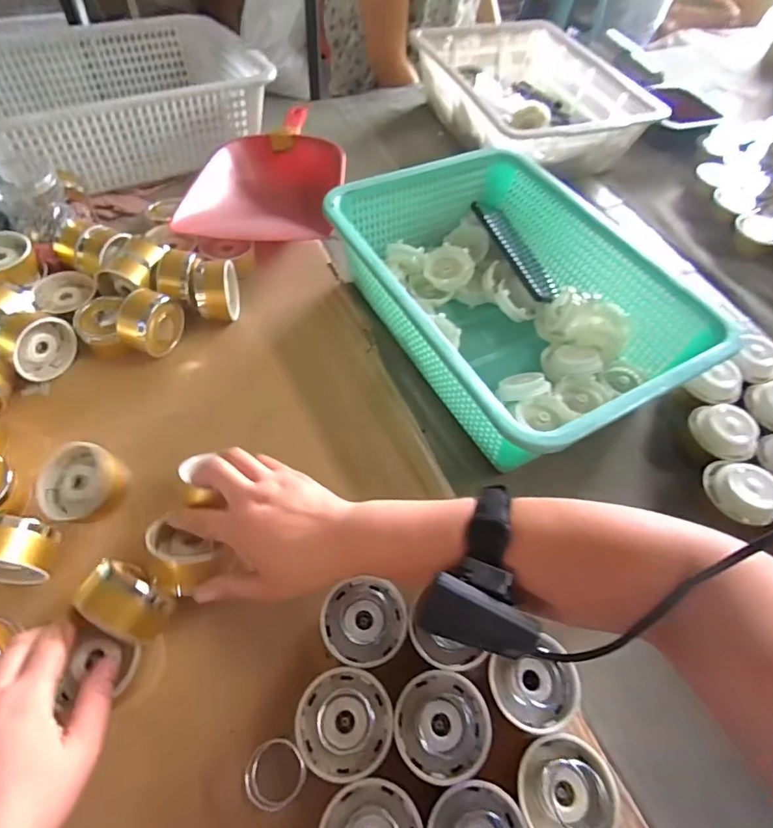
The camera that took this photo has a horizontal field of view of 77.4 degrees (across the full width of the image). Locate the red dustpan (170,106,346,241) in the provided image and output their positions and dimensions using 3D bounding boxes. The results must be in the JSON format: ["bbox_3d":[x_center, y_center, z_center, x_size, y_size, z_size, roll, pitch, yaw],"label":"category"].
[{"bbox_3d":[-0.163,-0.353,0.711,0.196,0.047,0.326,3,56,-1],"label":"red dustpan"}]

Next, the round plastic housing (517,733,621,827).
[{"bbox_3d":[0.124,0.263,0.334,0.064,0.029,0.064,31,60,16],"label":"round plastic housing"}]

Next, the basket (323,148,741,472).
[{"bbox_3d":[0.129,-0.129,0.555,0.268,0.123,0.390,-24,61,-18],"label":"basket"}]

